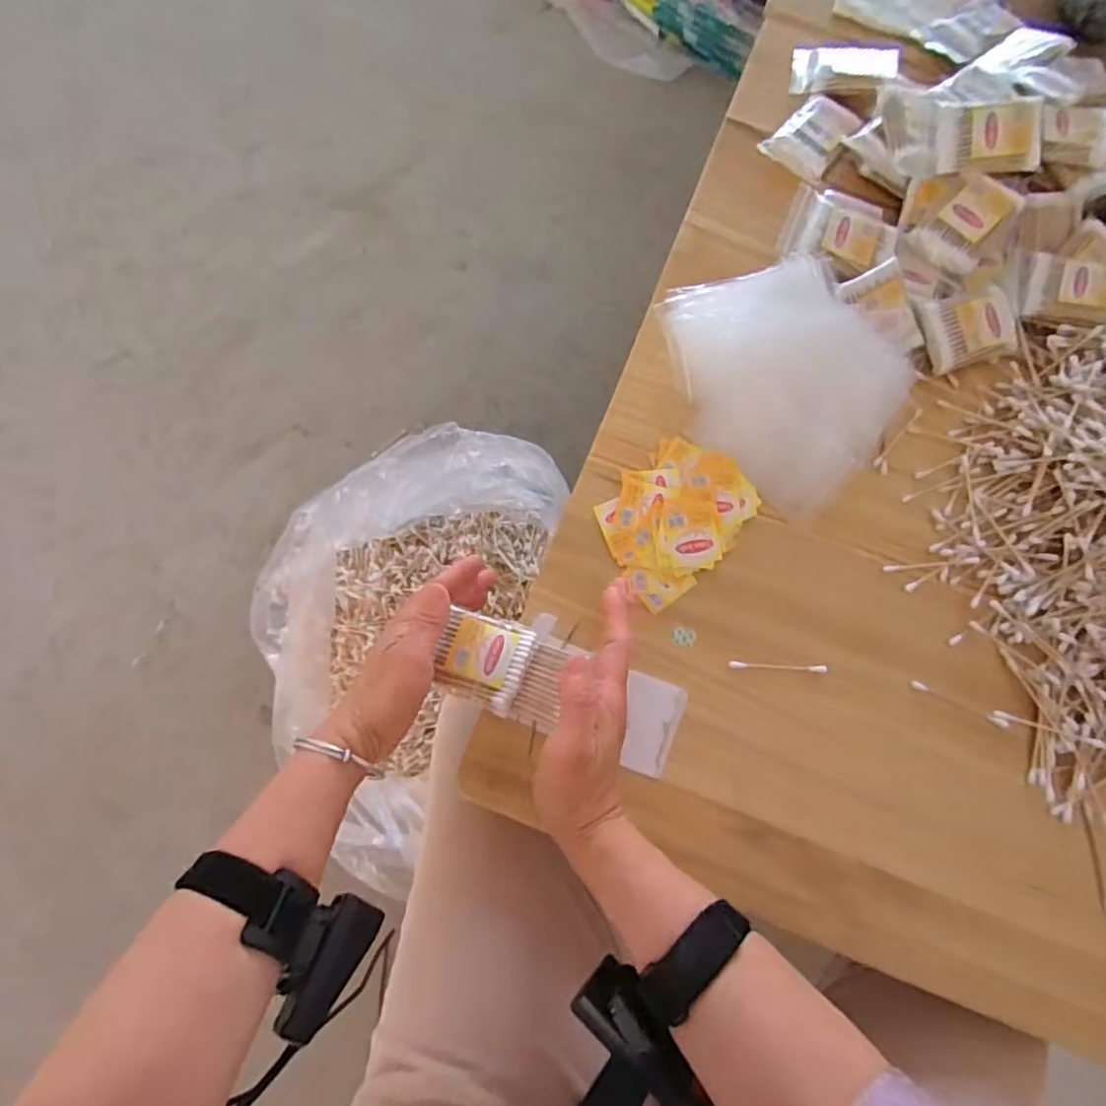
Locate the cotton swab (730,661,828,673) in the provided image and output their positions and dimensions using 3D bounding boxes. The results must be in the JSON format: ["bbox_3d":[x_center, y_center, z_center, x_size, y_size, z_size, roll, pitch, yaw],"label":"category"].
[{"bbox_3d":[0.157,0.079,0.430,0.068,0.004,0.005,4,75,-4],"label":"cotton swab"}]

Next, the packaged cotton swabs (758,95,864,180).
[{"bbox_3d":[0.229,-0.368,0.544,0.056,0.011,0.084,44,76,7],"label":"packaged cotton swabs"}]

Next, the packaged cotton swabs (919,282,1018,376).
[{"bbox_3d":[0.335,-0.181,0.495,0.073,0.020,0.055,-17,77,-9],"label":"packaged cotton swabs"}]

